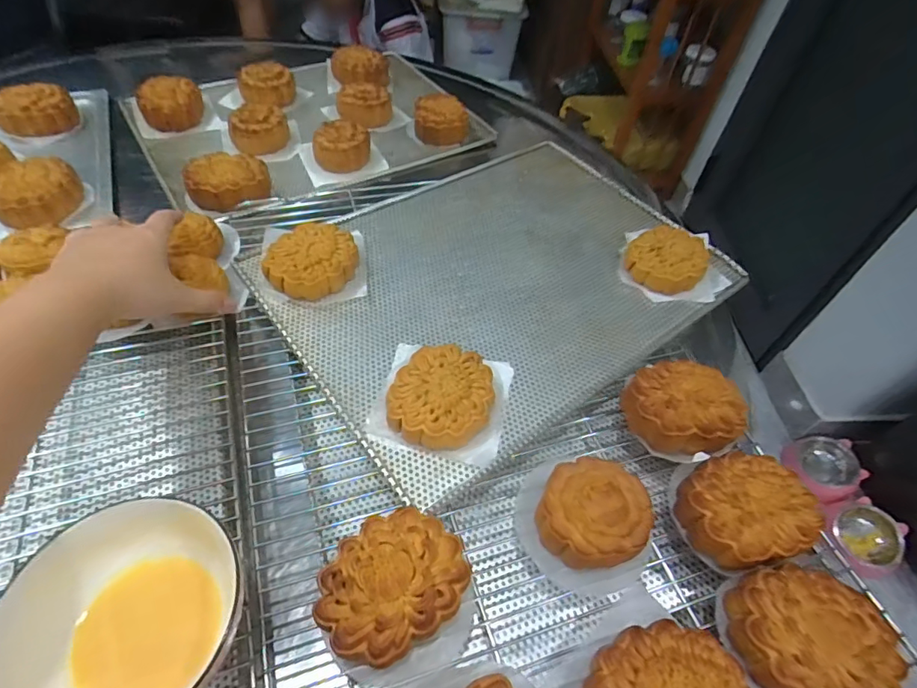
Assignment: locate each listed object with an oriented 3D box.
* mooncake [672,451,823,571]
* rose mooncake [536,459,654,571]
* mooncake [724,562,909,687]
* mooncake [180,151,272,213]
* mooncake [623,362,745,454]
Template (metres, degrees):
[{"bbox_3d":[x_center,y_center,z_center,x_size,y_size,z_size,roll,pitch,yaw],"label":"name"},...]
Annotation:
[{"bbox_3d":[0.199,0.115,0.350,0.075,0.038,0.070,3,50,-4],"label":"mooncake"},{"bbox_3d":[0.091,0.113,0.339,0.070,0.030,0.071,3,50,-4],"label":"rose mooncake"},{"bbox_3d":[0.210,0.175,0.298,0.080,0.034,0.070,11,50,3],"label":"mooncake"},{"bbox_3d":[-0.268,-0.192,0.585,0.089,0.030,0.089,-18,55,-20],"label":"mooncake"},{"bbox_3d":[0.179,0.054,0.403,0.077,0.045,0.077,3,50,-4],"label":"mooncake"}]

